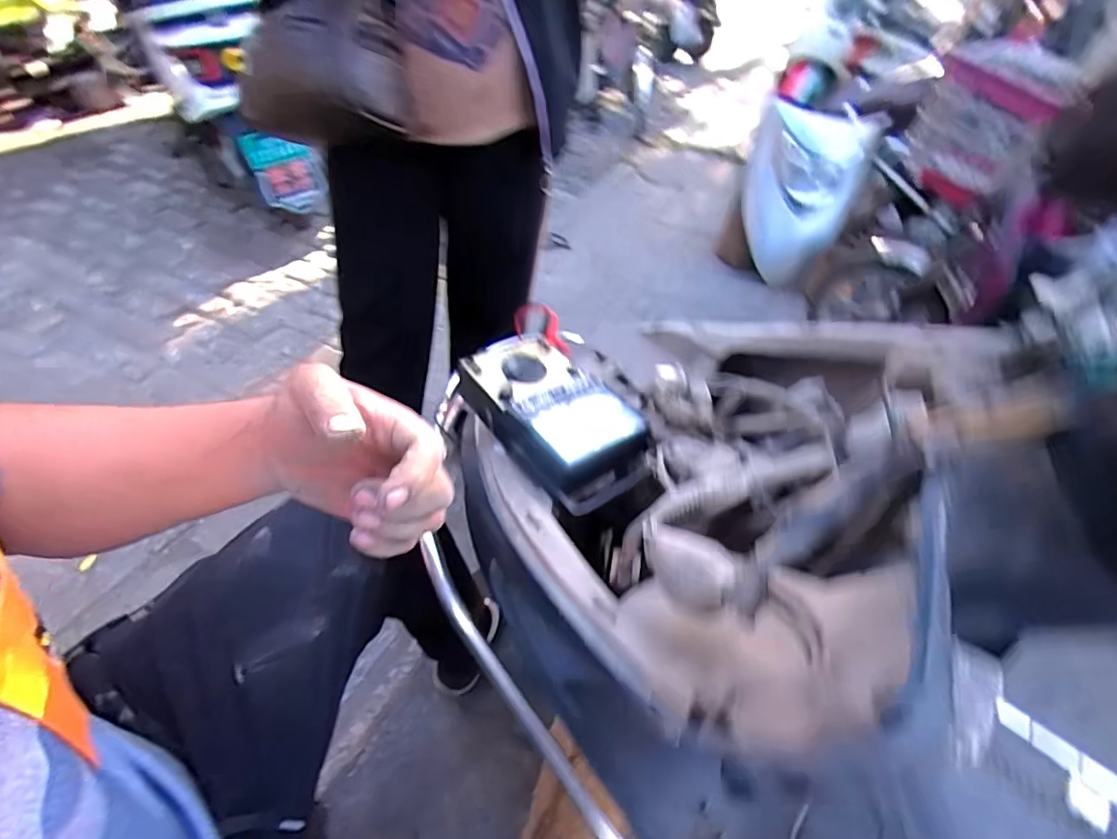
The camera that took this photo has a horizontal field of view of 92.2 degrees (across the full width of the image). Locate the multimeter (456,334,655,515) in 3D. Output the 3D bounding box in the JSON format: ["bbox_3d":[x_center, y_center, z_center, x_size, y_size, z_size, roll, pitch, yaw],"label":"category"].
[{"bbox_3d":[-0.002,-0.005,0.502,0.122,0.047,0.196,-29,53,-29],"label":"multimeter"}]

